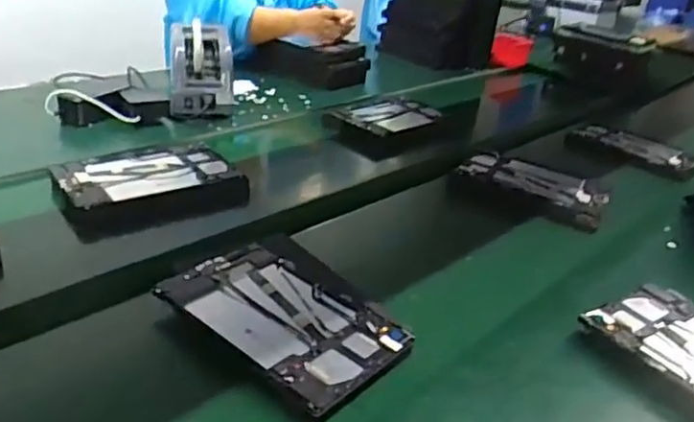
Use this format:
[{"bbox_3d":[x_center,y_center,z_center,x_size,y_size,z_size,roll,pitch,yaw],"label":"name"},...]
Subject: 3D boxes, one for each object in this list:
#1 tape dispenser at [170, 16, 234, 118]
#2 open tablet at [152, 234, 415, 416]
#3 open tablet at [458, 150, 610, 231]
[{"bbox_3d":[-0.281,-0.273,1.196,0.118,0.145,0.139,0,28,-17],"label":"tape dispenser"},{"bbox_3d":[-0.059,0.108,0.658,0.243,0.020,0.174,28,32,33],"label":"open tablet"},{"bbox_3d":[0.318,-0.044,1.060,0.244,0.029,0.157,26,34,32],"label":"open tablet"}]

